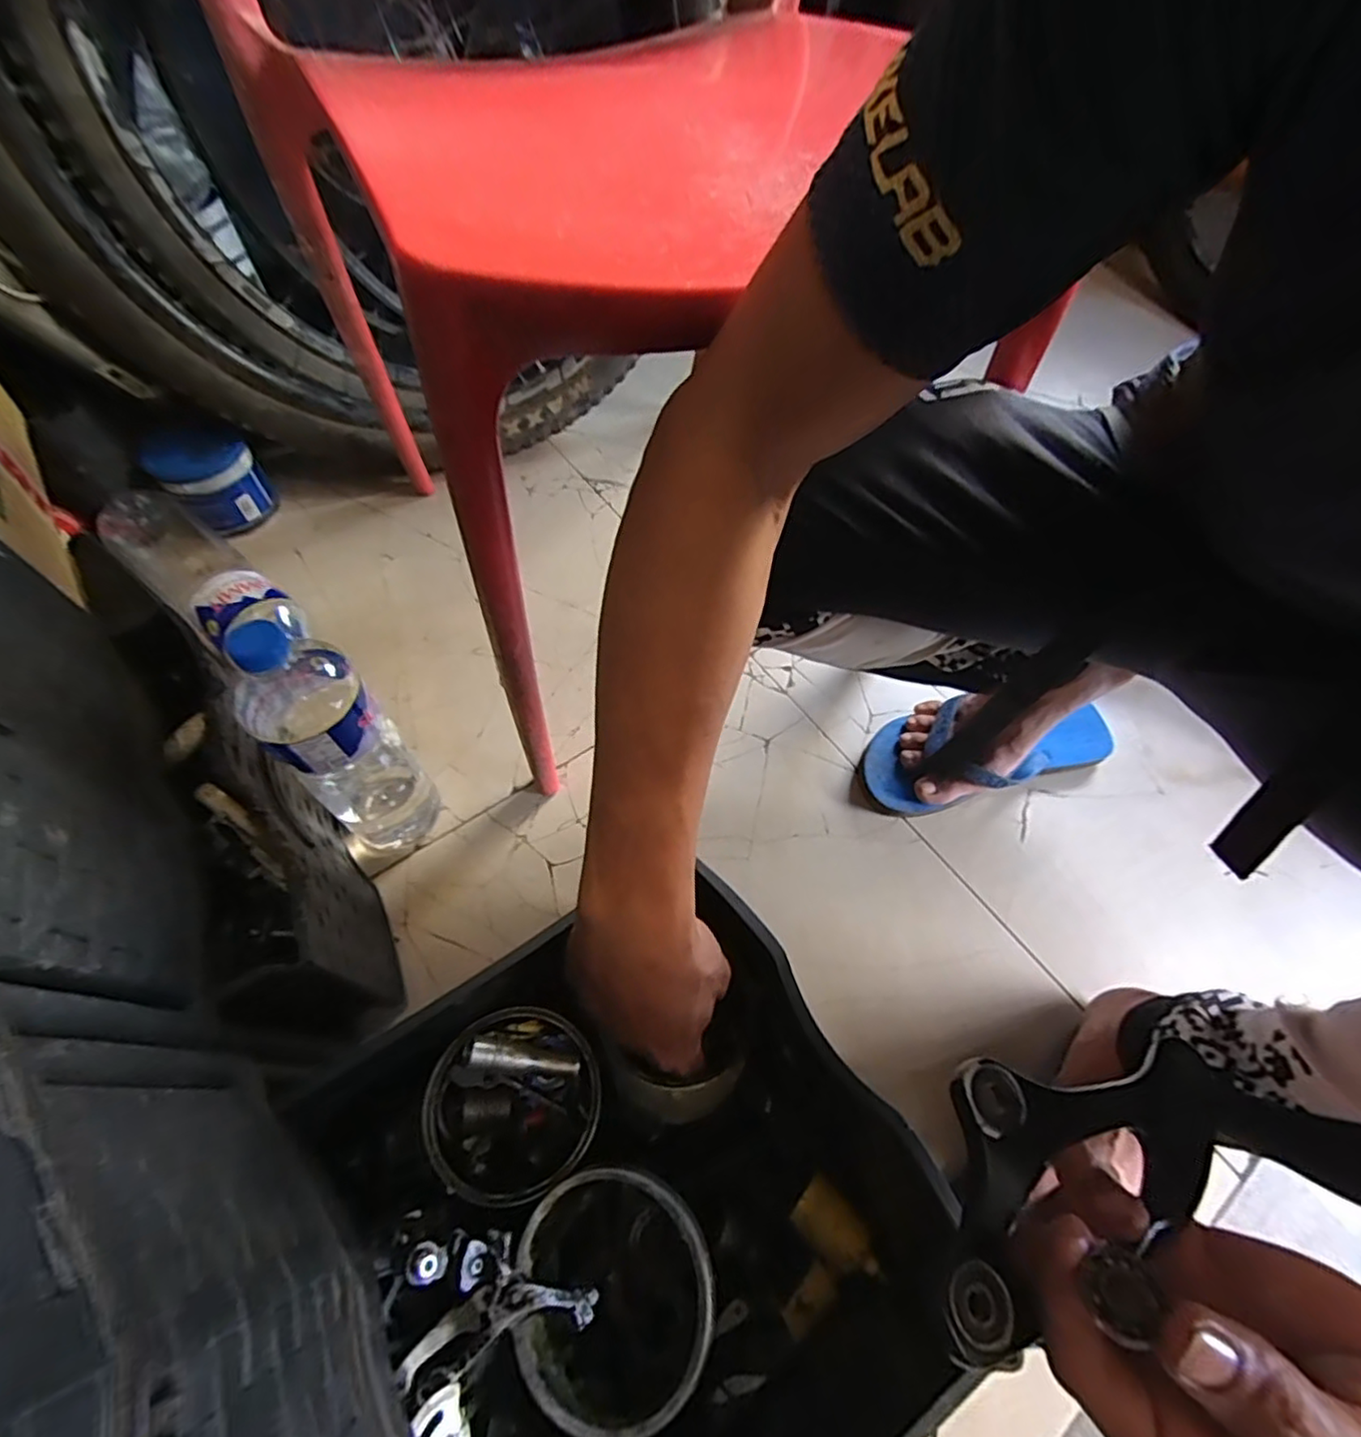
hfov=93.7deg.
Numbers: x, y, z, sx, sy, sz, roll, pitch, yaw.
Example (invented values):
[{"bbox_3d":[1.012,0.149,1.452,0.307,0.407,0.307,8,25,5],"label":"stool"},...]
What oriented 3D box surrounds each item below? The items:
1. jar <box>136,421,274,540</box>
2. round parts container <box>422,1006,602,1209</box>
[{"bbox_3d":[-0.554,-0.282,0.762,0.101,0.104,0.092,2,59,-3],"label":"jar"},{"bbox_3d":[-0.101,0.237,0.398,0.098,0.050,0.096,2,59,-3],"label":"round parts container"}]

